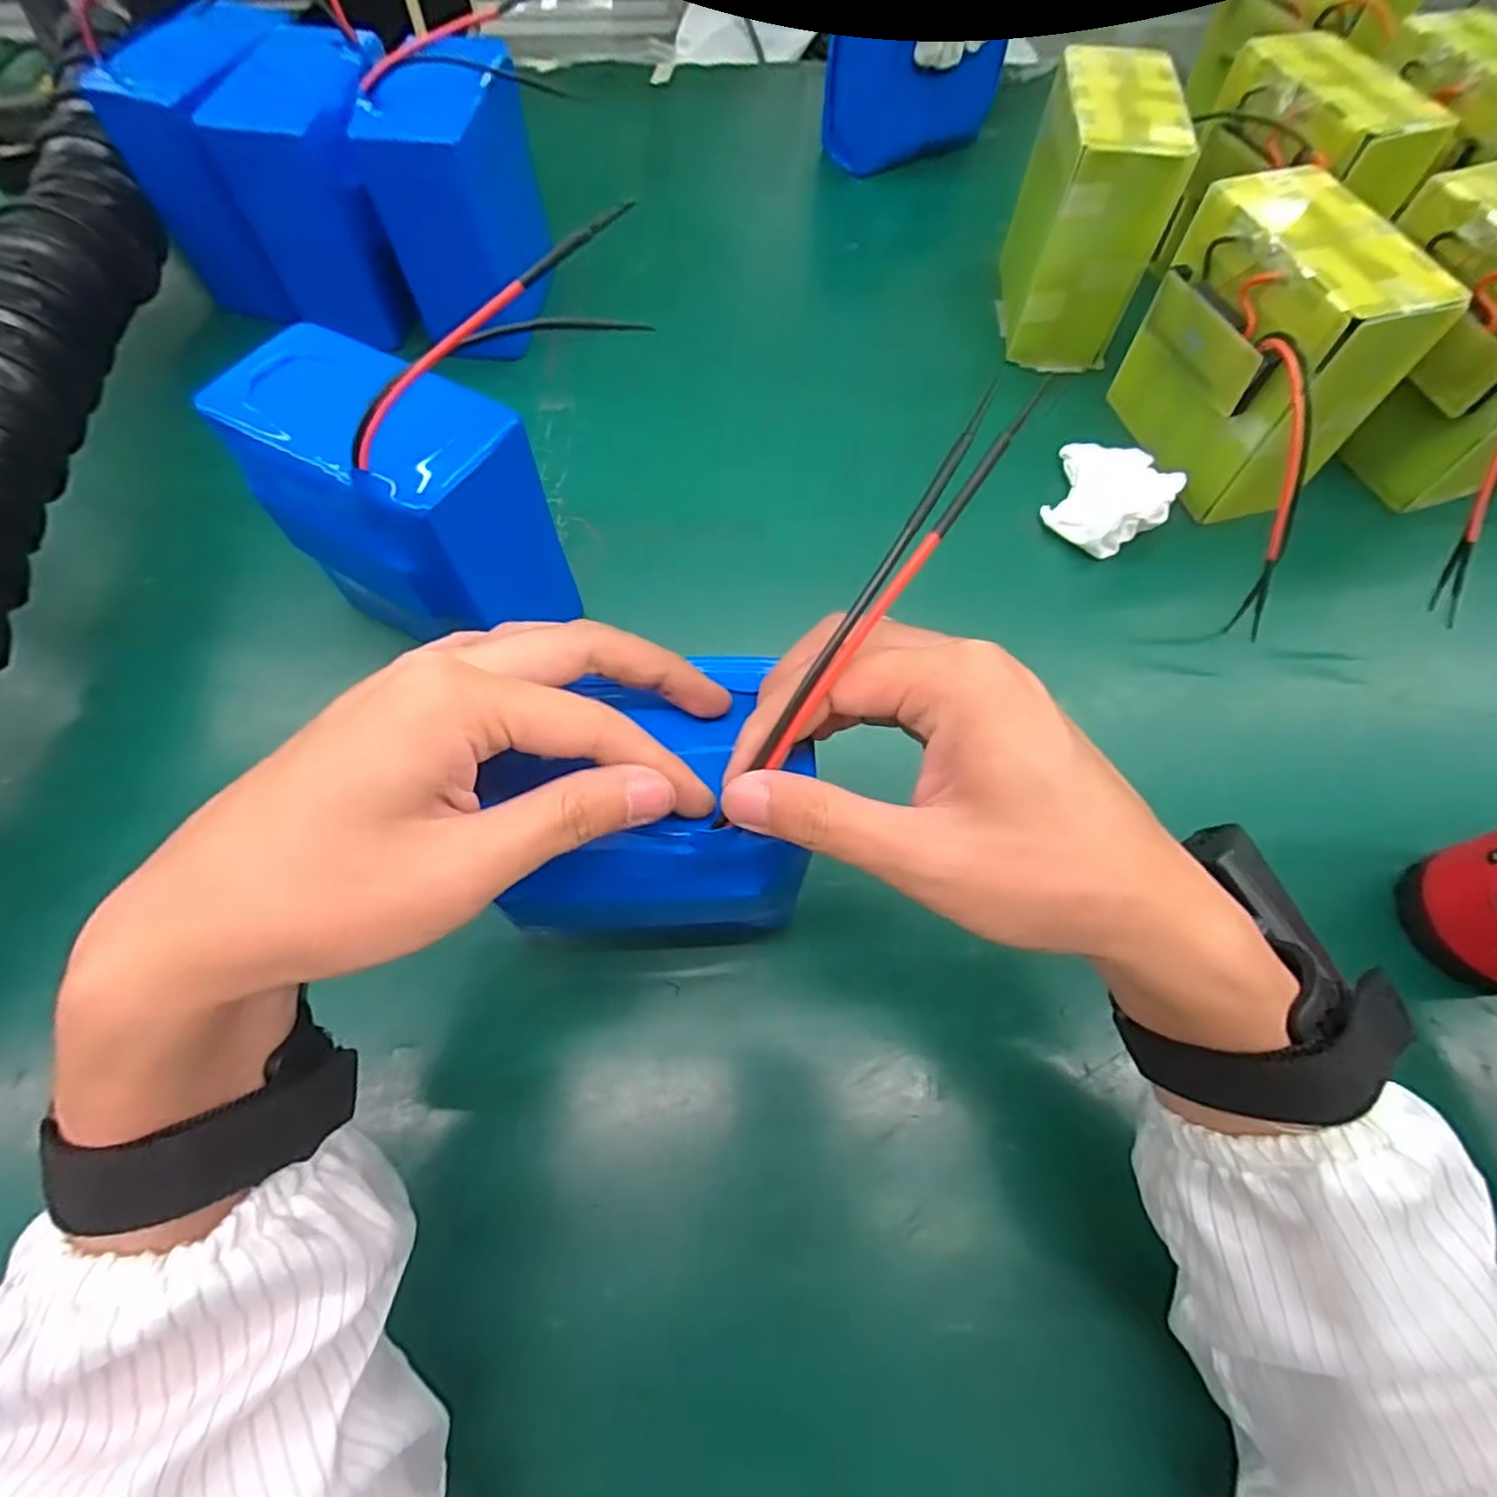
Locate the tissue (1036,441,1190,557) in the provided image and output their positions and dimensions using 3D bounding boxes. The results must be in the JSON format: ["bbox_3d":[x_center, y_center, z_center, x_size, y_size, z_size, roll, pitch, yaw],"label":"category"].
[{"bbox_3d":[0.245,-0.173,0.477,0.081,0.033,0.085,30,67,14],"label":"tissue"}]

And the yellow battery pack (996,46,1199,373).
[{"bbox_3d":[0.252,-0.395,0.520,0.075,0.148,0.138,7,64,4],"label":"yellow battery pack"}]

